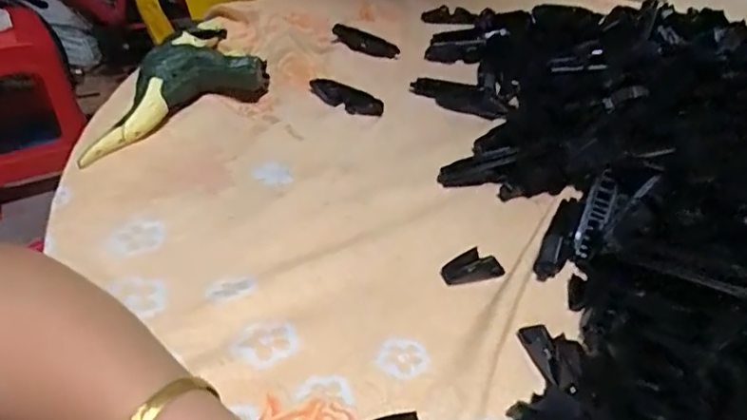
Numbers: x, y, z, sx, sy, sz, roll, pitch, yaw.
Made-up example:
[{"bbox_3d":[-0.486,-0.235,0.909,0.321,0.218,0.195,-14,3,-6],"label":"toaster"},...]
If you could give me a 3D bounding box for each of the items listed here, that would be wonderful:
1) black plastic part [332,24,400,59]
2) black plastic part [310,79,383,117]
[{"bbox_3d":[-0.011,-0.207,0.679,0.090,0.021,0.021,21,41,19],"label":"black plastic part"},{"bbox_3d":[-0.031,-0.115,0.561,0.082,0.020,0.020,17,40,15],"label":"black plastic part"}]

